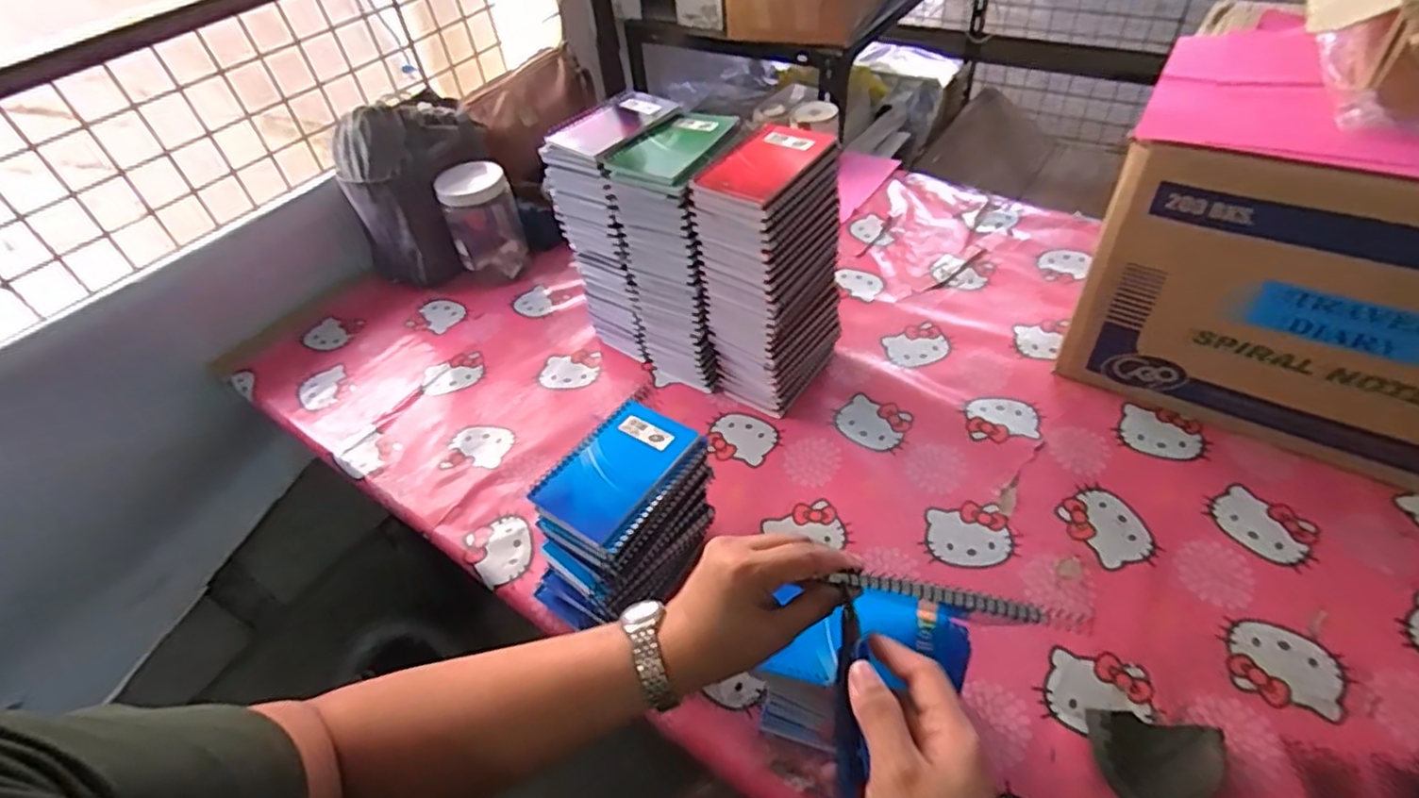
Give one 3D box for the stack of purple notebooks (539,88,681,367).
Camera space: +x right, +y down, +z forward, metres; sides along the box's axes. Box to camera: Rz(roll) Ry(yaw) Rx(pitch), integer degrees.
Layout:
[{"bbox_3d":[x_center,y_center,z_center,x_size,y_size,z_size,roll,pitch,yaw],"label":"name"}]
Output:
[{"bbox_3d":[-0.093,-0.205,0.825,0.112,0.295,0.138,27,55,29],"label":"stack of purple notebooks"}]

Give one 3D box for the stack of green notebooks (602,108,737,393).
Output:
[{"bbox_3d":[-0.027,-0.160,0.780,0.108,0.281,0.125,19,52,24],"label":"stack of green notebooks"}]

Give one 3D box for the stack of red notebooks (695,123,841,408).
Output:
[{"bbox_3d":[0.069,-0.125,0.726,0.090,0.281,0.129,28,56,30],"label":"stack of red notebooks"}]

